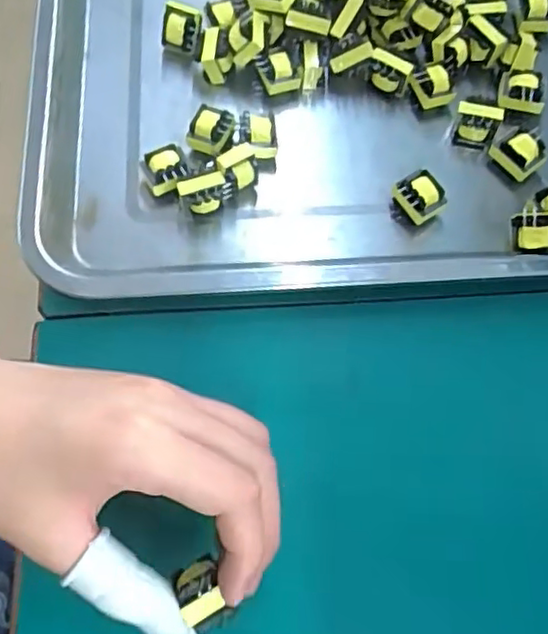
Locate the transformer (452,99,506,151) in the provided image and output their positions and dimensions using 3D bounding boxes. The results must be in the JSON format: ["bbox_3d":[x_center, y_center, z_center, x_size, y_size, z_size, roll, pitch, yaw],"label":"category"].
[{"bbox_3d":[0.114,-0.110,0.356,0.024,0.023,0.021,14,69,5],"label":"transformer"}]

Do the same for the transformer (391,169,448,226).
[{"bbox_3d":[0.076,-0.062,0.337,0.022,0.020,0.023,-35,73,-13],"label":"transformer"}]

